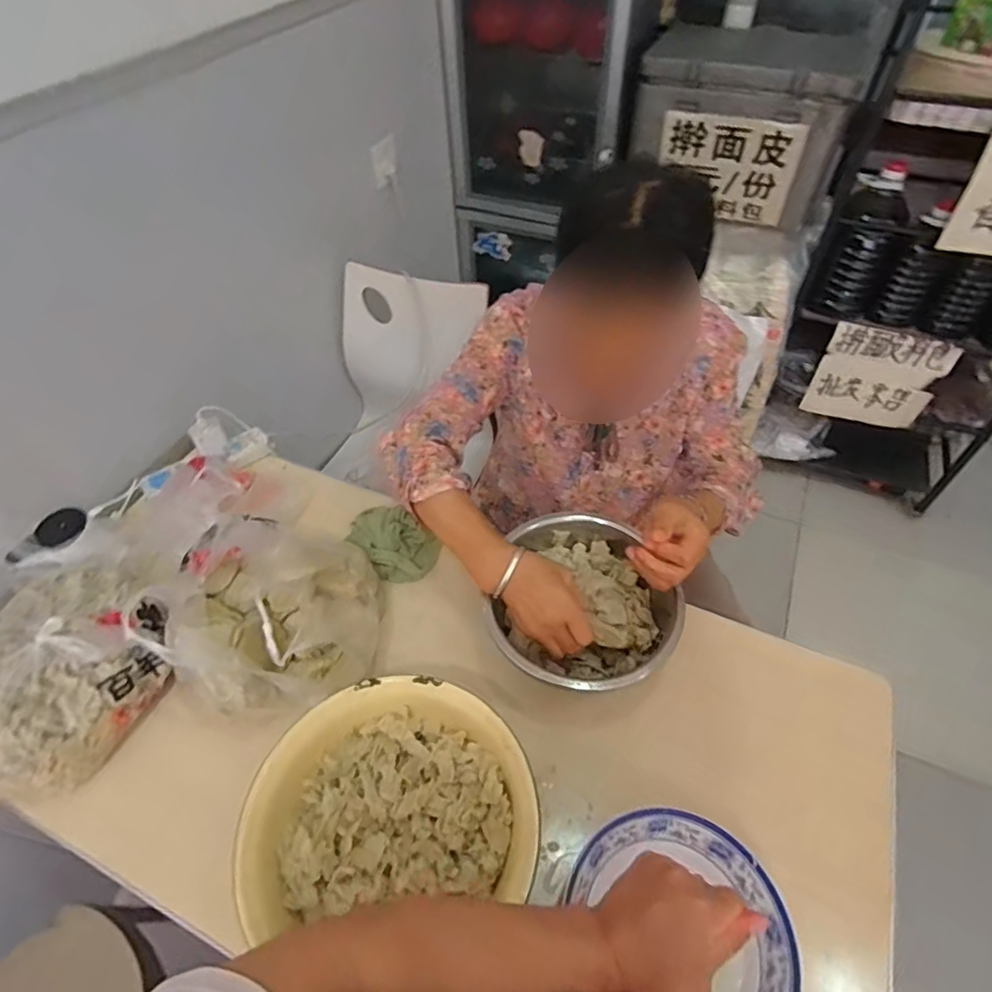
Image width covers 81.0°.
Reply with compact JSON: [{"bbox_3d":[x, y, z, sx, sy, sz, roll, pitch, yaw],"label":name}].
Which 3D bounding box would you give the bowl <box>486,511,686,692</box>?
[{"bbox_3d":[0.104,0.134,0.729,0.221,0.094,0.224,-1,51,1],"label":"bowl"}]

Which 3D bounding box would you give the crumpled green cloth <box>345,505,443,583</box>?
[{"bbox_3d":[-0.153,0.066,0.830,0.128,0.055,0.094,27,57,22],"label":"crumpled green cloth"}]

